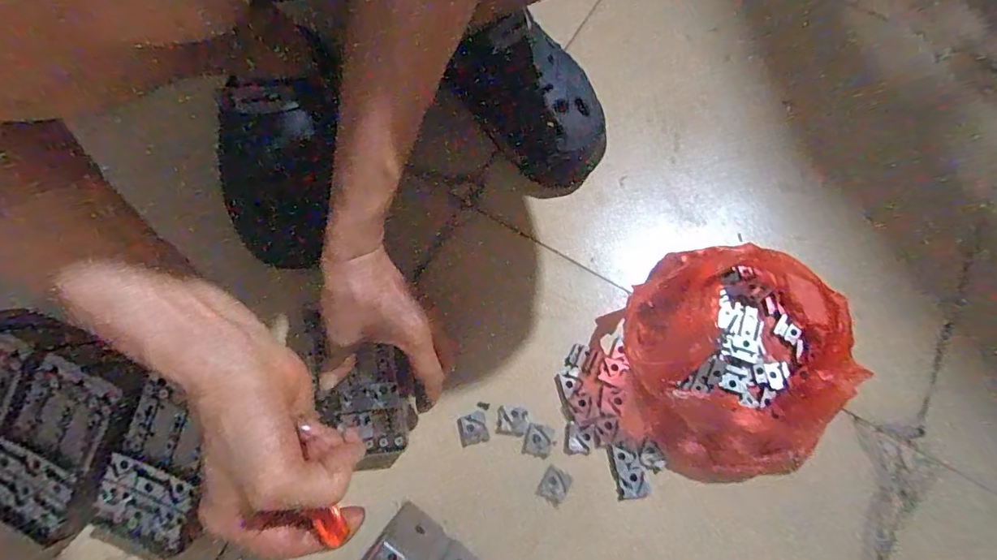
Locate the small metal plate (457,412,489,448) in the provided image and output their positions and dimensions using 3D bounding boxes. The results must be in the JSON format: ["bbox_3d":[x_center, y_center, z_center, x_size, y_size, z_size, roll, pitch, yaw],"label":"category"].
[{"bbox_3d":[-0.024,0.136,0.447,0.026,0.004,0.026,-14,73,-6],"label":"small metal plate"}]

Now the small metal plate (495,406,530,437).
[{"bbox_3d":[0.013,0.129,0.447,0.028,0.004,0.024,8,72,1],"label":"small metal plate"}]

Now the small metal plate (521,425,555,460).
[{"bbox_3d":[0.037,0.145,0.443,0.026,0.004,0.029,14,72,3],"label":"small metal plate"}]

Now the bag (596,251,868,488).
[{"bbox_3d":[0.211,0.066,0.449,0.203,0.067,0.220,37,75,10],"label":"bag"}]

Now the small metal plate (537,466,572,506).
[{"bbox_3d":[0.050,0.182,0.432,0.024,0.004,0.027,29,74,8],"label":"small metal plate"}]

